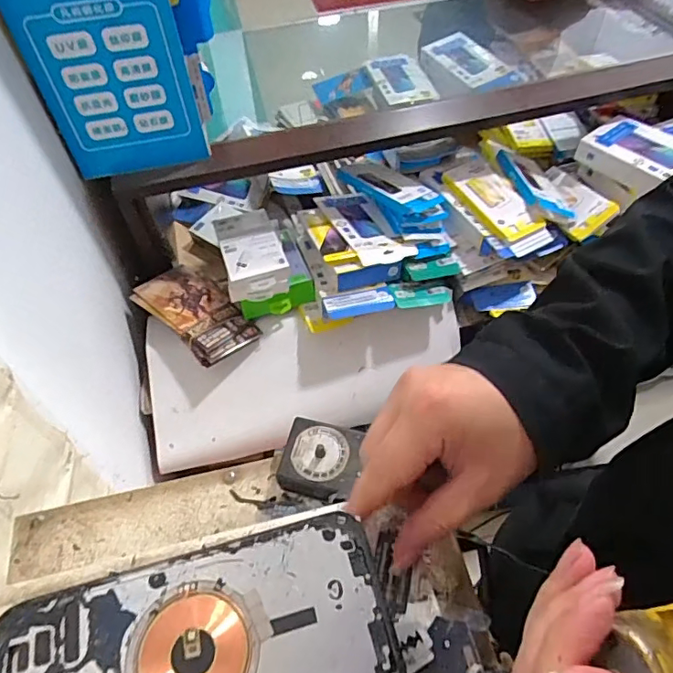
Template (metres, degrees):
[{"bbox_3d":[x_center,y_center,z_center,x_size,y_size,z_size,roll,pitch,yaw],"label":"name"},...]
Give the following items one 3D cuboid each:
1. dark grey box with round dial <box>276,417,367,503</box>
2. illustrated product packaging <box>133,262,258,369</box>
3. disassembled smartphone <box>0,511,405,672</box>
[{"bbox_3d":[-0.011,0.092,0.376,0.053,0.035,0.052,14,55,13],"label":"dark grey box with round dial"},{"bbox_3d":[-0.257,-0.051,0.969,0.219,0.053,0.141,34,62,25],"label":"illustrated product packaging"},{"bbox_3d":[-0.058,0.128,0.207,0.157,0.004,0.076,-13,54,-8],"label":"disassembled smartphone"}]

